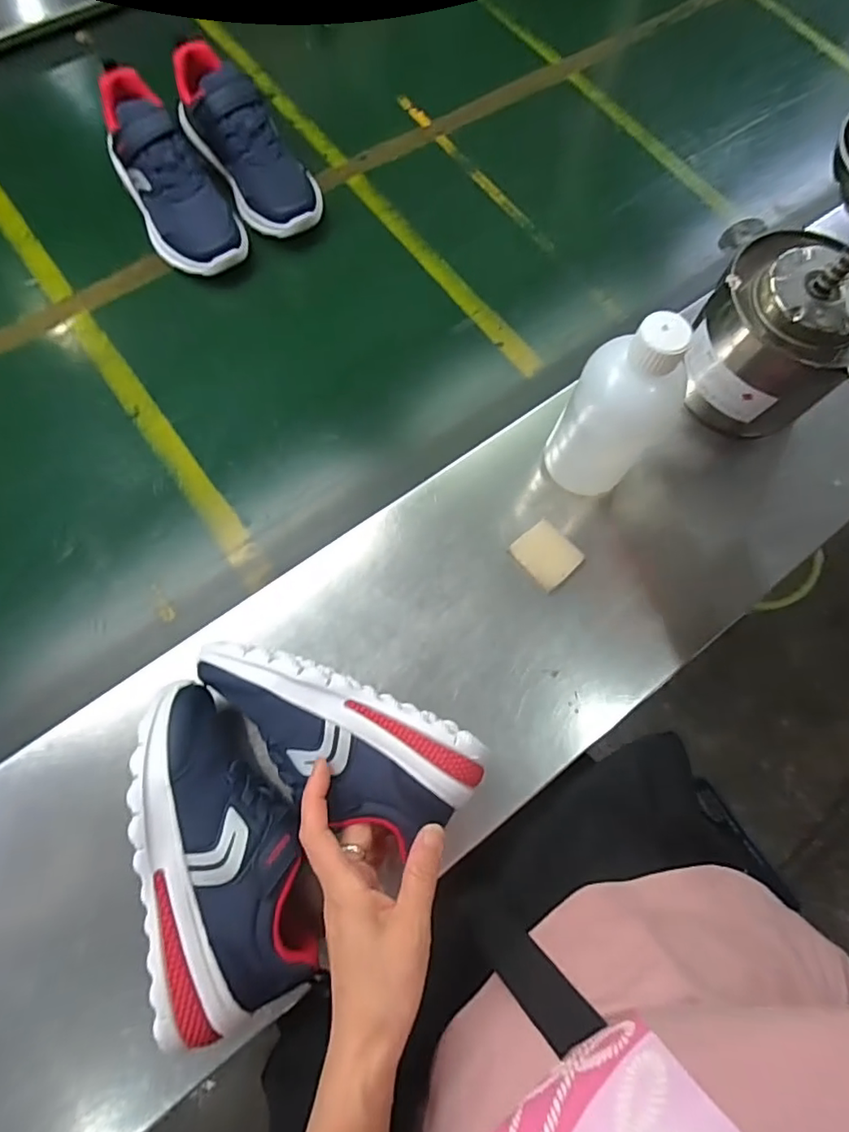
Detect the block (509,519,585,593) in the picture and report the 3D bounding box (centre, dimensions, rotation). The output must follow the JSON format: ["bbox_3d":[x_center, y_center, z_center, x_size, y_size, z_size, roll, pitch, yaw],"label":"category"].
[{"bbox_3d":[0.108,-0.010,0.491,0.045,0.010,0.053,-40,79,-14],"label":"block"}]

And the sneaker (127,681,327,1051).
[{"bbox_3d":[-0.136,0.184,0.379,0.094,0.090,0.203,-19,74,-8],"label":"sneaker"}]

